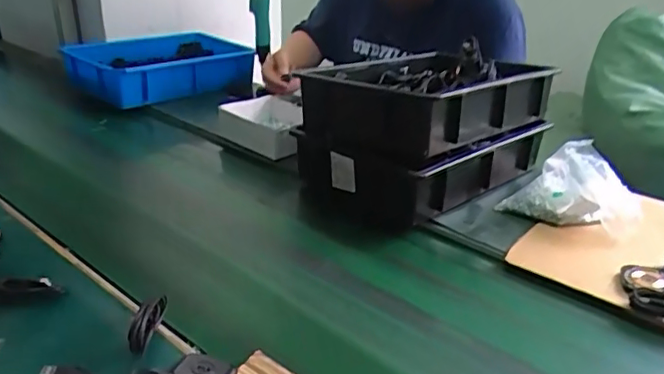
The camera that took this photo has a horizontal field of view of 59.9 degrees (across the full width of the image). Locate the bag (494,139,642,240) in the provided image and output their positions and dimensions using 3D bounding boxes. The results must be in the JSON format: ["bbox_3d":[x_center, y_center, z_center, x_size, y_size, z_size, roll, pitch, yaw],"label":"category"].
[{"bbox_3d":[0.389,0.001,0.921,0.194,0.090,0.186,15,29,25],"label":"bag"}]

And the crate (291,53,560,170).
[{"bbox_3d":[0.159,-0.150,0.977,0.272,0.113,0.376,25,34,38],"label":"crate"}]

